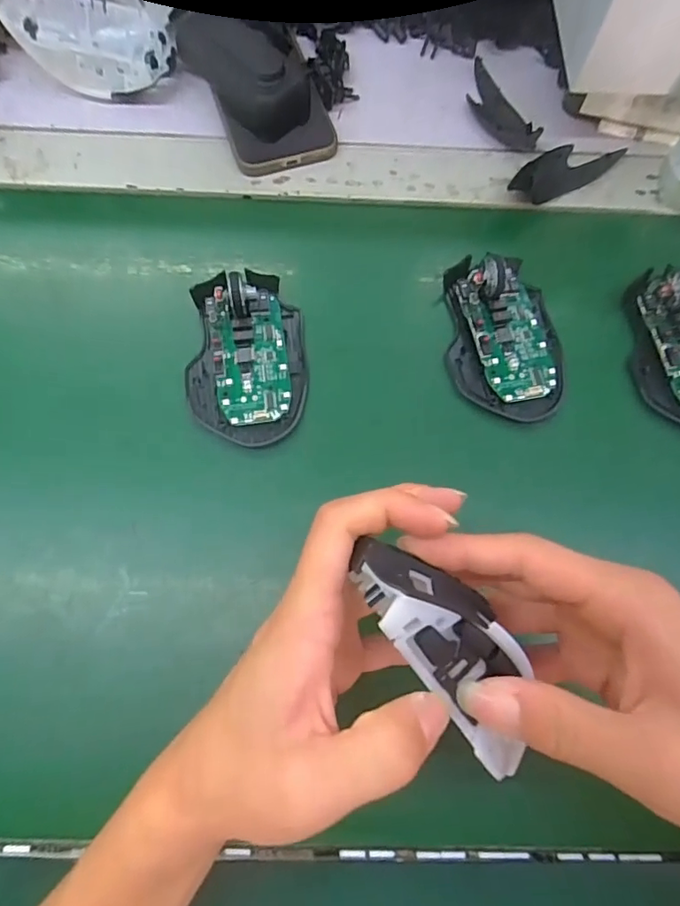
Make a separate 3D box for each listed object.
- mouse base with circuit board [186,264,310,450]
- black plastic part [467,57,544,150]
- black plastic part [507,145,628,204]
[{"bbox_3d":[-0.058,-0.063,0.326,0.073,0.033,0.112,1,73,-1],"label":"mouse base with circuit board"},{"bbox_3d":[0.121,-0.270,0.404,0.030,0.016,0.099,-21,75,-8],"label":"black plastic part"},{"bbox_3d":[0.164,-0.211,0.385,0.095,0.015,0.032,-28,76,-9],"label":"black plastic part"}]

